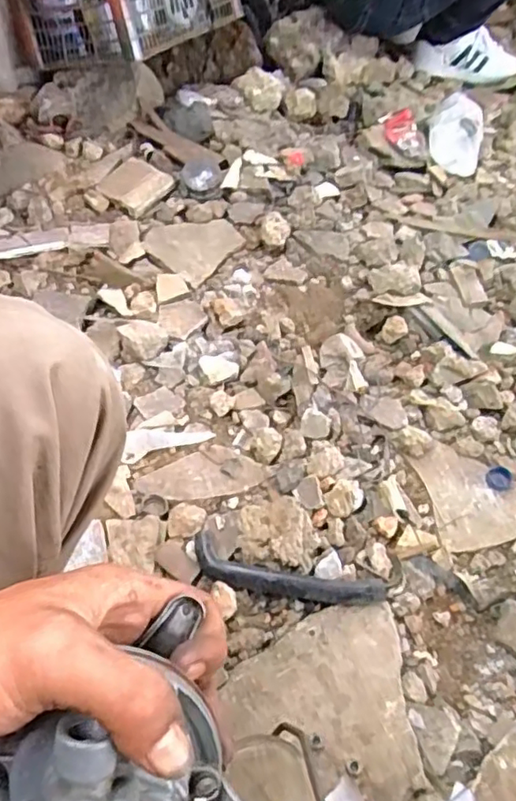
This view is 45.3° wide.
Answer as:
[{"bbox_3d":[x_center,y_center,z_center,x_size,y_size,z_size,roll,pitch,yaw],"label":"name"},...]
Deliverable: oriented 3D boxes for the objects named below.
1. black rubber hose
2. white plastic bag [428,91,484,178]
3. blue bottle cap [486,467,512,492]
[{"bbox_3d":[0.032,0.190,0.669,0.210,0.025,0.048,14,55,4],"label":"black rubber hose"},{"bbox_3d":[0.363,-0.485,1.134,0.105,0.086,0.129,19,53,6],"label":"white plastic bag"},{"bbox_3d":[0.302,0.098,0.775,0.031,0.007,0.032,3,55,-4],"label":"blue bottle cap"}]

